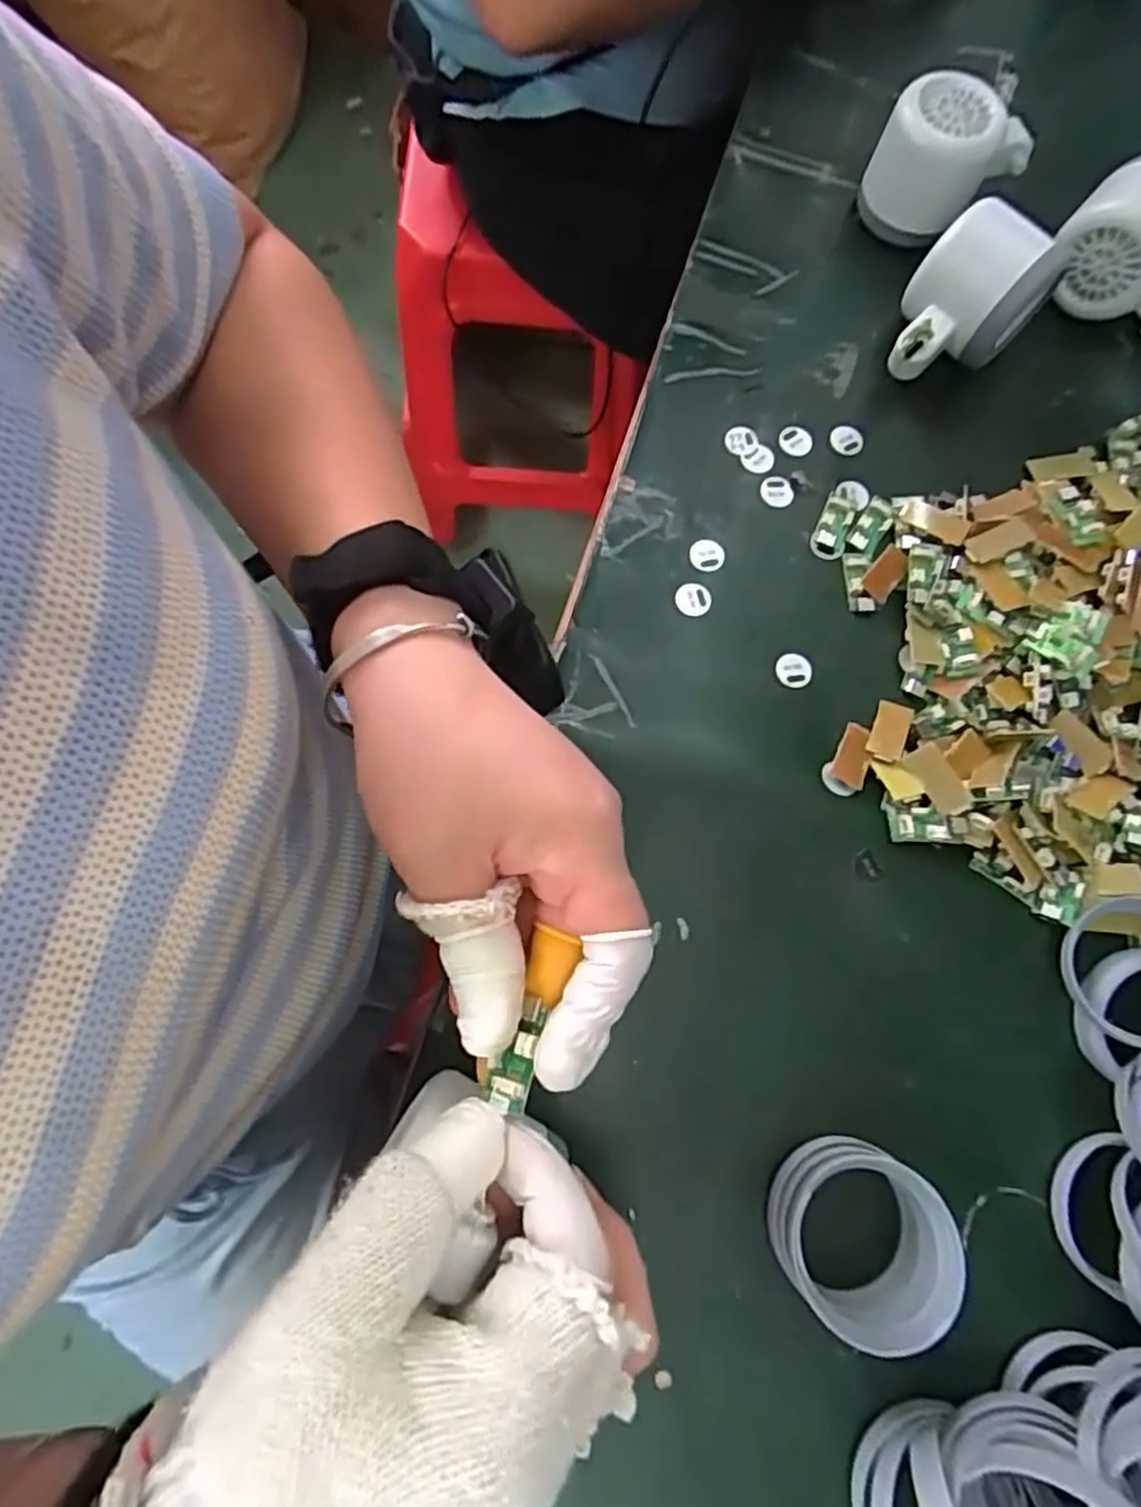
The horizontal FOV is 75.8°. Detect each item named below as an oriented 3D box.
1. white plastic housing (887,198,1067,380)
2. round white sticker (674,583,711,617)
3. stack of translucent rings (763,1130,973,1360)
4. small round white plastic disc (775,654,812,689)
[{"bbox_3d":[0.202,-0.233,0.382,0.059,0.057,0.071,42,77,9],"label":"white plastic housing"},{"bbox_3d":[0.060,-0.075,0.356,0.018,0.004,0.017,1,83,-8],"label":"round white sticker"},{"bbox_3d":[0.107,0.178,0.270,0.059,0.033,0.059,41,77,9],"label":"stack of translucent rings"},{"bbox_3d":[0.107,-0.039,0.350,0.018,0.004,0.016,1,84,-8],"label":"small round white plastic disc"}]

